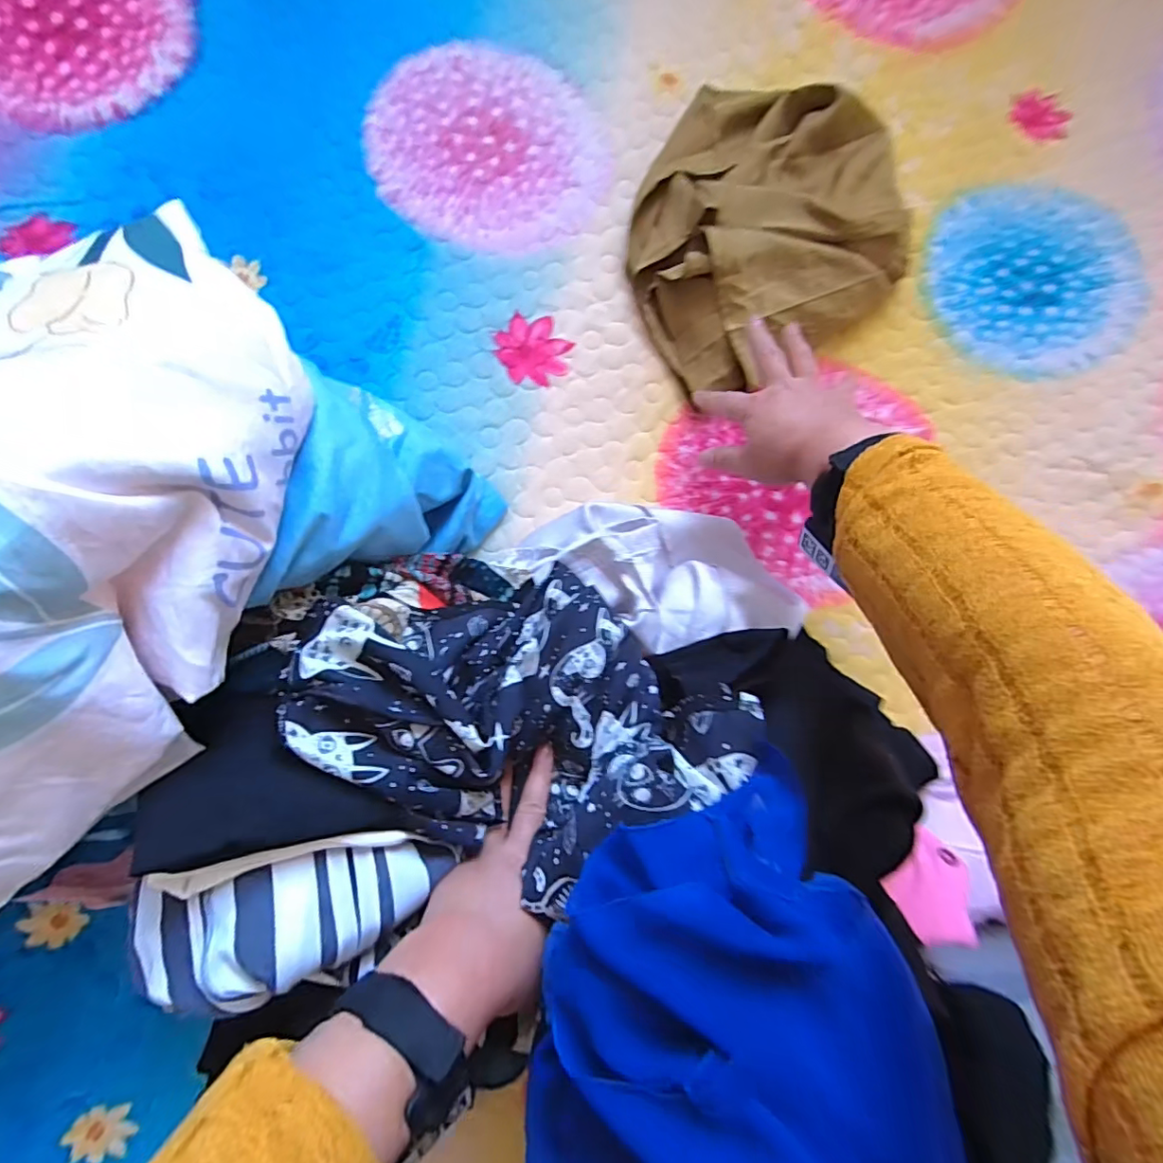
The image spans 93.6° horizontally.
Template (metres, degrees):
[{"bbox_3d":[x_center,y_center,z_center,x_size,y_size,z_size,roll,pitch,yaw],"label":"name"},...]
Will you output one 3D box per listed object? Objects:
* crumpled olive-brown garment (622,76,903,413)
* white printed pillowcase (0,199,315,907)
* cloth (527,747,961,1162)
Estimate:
[{"bbox_3d":[0.166,-0.336,0.503,0.263,0.063,0.248,-32,90,-5],"label":"crumpled olive-brown garment"},{"bbox_3d":[-0.293,0.004,0.285,0.182,0.105,0.421,21,86,-3],"label":"white printed pillowcase"},{"bbox_3d":[0.070,0.228,0.255,0.184,0.088,0.202,-20,89,-5],"label":"cloth"}]

